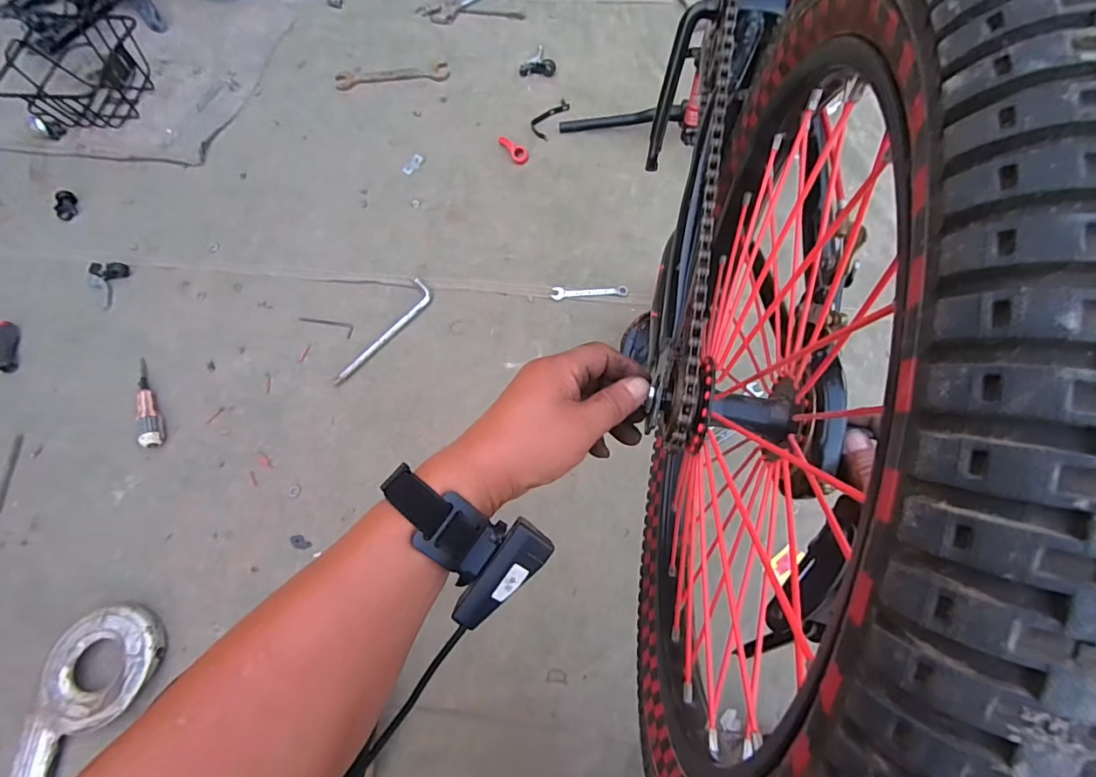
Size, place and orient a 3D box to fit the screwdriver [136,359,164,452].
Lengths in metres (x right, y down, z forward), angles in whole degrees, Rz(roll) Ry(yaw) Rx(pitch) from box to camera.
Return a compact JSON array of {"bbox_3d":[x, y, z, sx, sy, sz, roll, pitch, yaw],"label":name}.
[{"bbox_3d":[-0.691,0.022,0.845,0.031,0.024,0.178,-24,73,-6],"label":"screwdriver"}]

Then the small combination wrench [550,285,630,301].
[{"bbox_3d":[0.079,-0.180,0.928,0.142,0.012,0.028,0,72,1],"label":"small combination wrench"}]

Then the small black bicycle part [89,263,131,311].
[{"bbox_3d":[-0.860,-0.204,0.955,0.060,0.022,0.093,13,72,5],"label":"small black bicycle part"}]

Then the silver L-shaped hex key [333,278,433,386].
[{"bbox_3d":[-0.305,-0.104,0.919,0.050,0.011,0.250,34,76,11],"label":"silver L-shaped hex key"}]

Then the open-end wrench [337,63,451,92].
[{"bbox_3d":[-0.363,-0.730,1.156,0.260,0.007,0.058,-4,72,0],"label":"open-end wrench"}]

